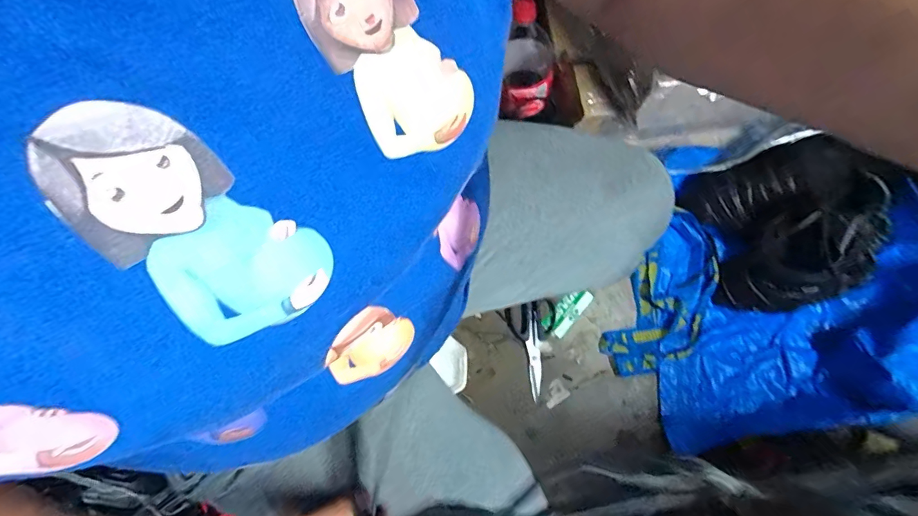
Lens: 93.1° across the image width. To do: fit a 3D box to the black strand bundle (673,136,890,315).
[{"bbox_3d":[0.529,-0.050,0.715,0.192,0.184,0.249,-15,76,-2],"label":"black strand bundle"}]

